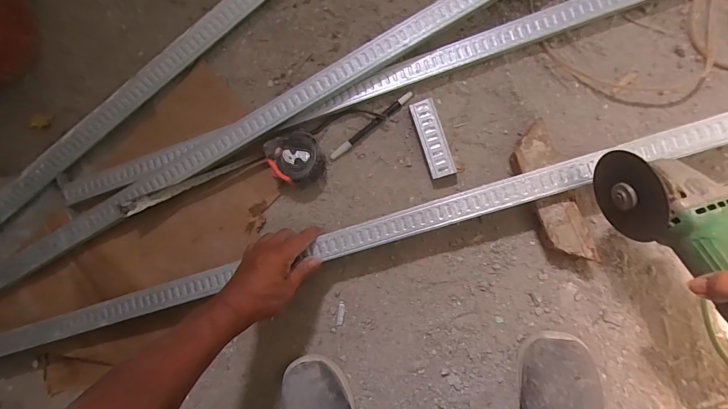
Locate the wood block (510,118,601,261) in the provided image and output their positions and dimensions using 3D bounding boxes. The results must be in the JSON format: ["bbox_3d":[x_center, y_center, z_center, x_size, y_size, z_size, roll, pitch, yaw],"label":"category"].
[{"bbox_3d":[0.243,-0.014,0.456,0.049,0.043,0.181,-21,83,6],"label":"wood block"}]

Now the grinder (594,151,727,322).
[{"bbox_3d":[0.331,0.062,0.320,0.067,0.081,0.282,-24,61,7],"label":"grinder"}]

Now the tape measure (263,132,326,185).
[{"bbox_3d":[-0.097,-0.065,0.504,0.075,0.046,0.073,-1,86,8],"label":"tape measure"}]

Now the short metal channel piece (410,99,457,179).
[{"bbox_3d":[0.099,-0.093,0.495,0.034,0.022,0.110,-17,84,7],"label":"short metal channel piece"}]

